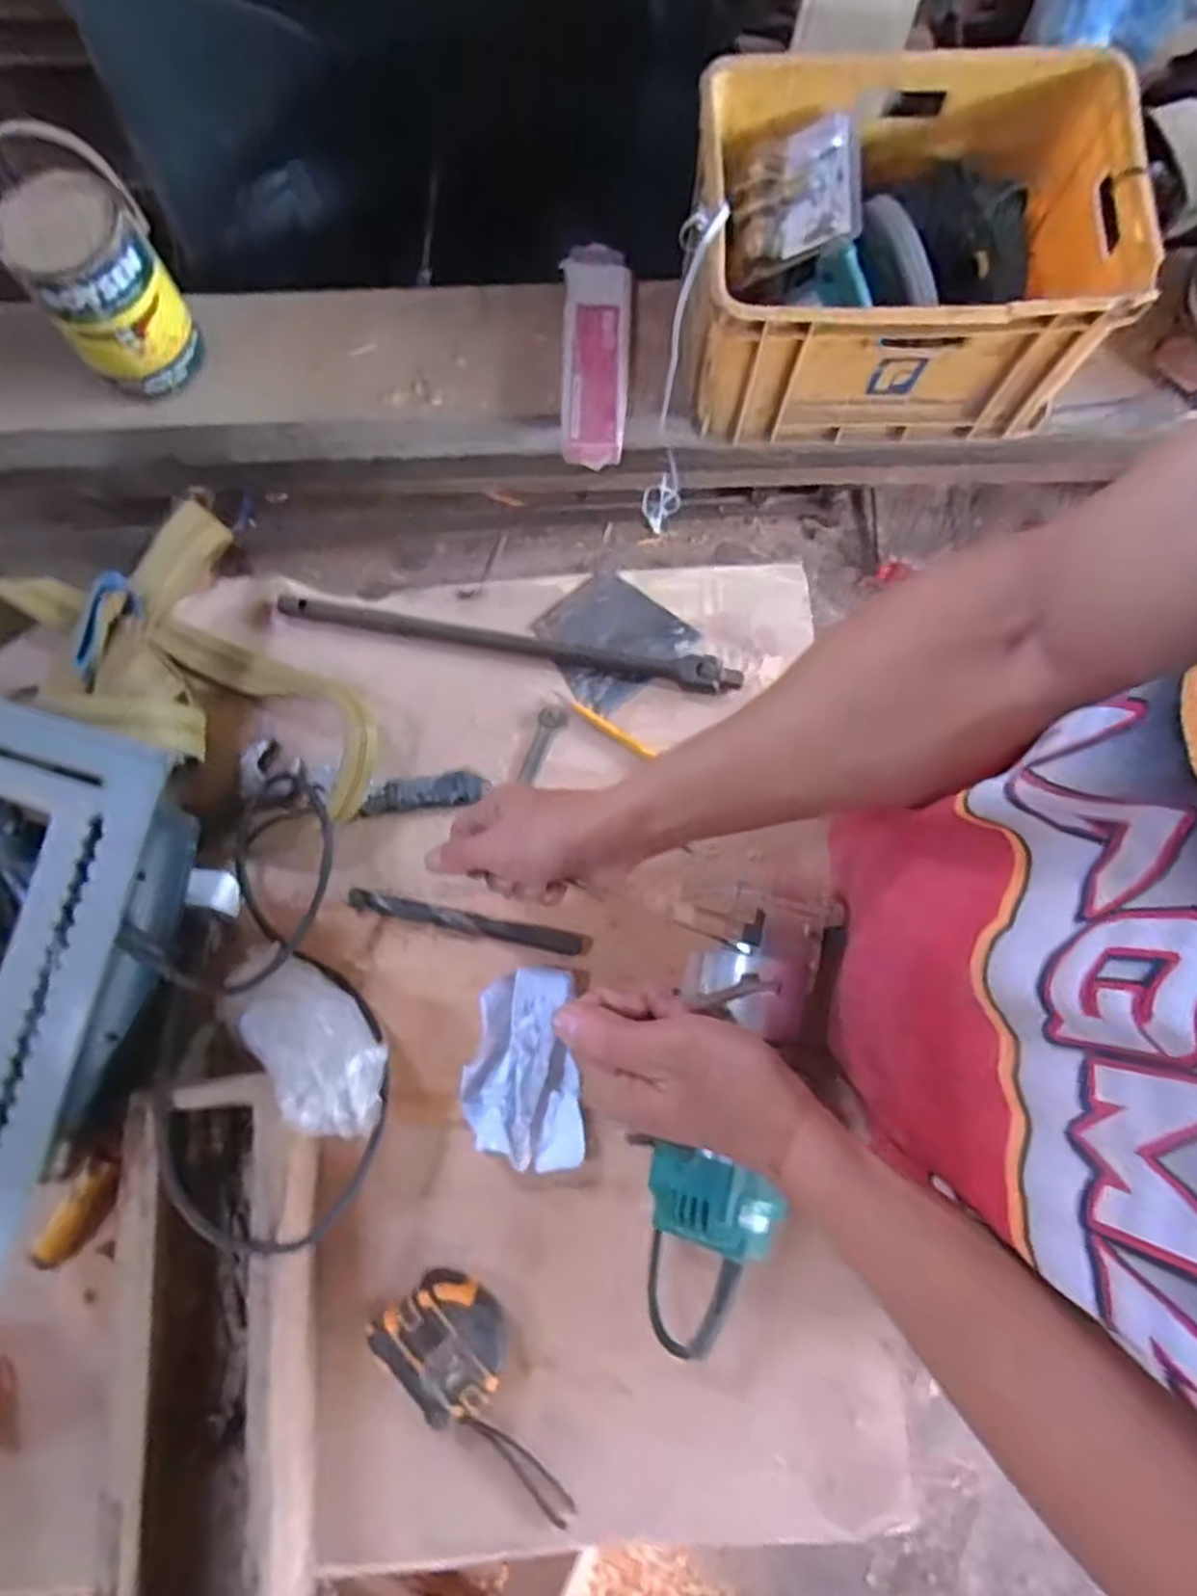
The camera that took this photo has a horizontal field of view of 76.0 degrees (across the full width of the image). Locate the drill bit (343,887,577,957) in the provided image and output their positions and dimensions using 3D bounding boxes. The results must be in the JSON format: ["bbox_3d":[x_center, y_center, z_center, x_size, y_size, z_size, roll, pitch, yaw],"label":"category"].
[{"bbox_3d":[-0.098,0.090,0.559,0.170,0.011,0.015,11,78,3],"label":"drill bit"}]

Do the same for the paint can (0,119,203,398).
[{"bbox_3d":[-0.671,-0.702,1.017,0.173,0.292,0.180,0,77,1],"label":"paint can"}]

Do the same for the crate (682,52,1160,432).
[{"bbox_3d":[0.400,-0.709,1.018,0.540,0.250,0.375,-1,77,0],"label":"crate"}]

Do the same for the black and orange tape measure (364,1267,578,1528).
[{"bbox_3d":[-0.065,0.373,0.480,0.163,0.035,0.067,44,81,9],"label":"black and orange tape measure"}]

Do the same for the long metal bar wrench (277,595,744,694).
[{"bbox_3d":[-0.071,-0.127,0.604,0.366,0.014,0.025,11,78,3],"label":"long metal bar wrench"}]

